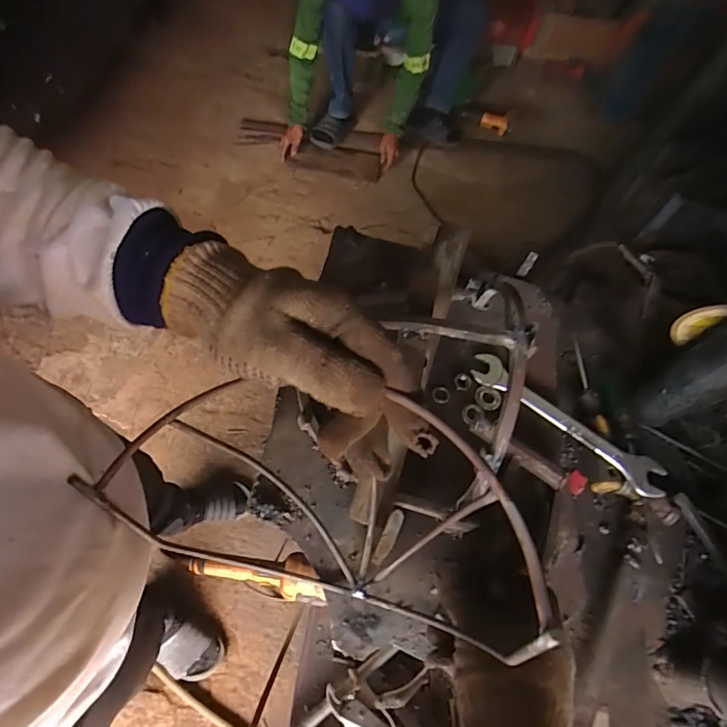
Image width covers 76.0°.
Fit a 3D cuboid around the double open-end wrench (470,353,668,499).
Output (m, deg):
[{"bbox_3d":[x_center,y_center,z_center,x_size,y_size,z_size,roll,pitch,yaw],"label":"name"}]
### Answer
[{"bbox_3d":[0.205,0.060,0.478,0.213,0.010,0.036,37,64,13],"label":"double open-end wrench"}]

